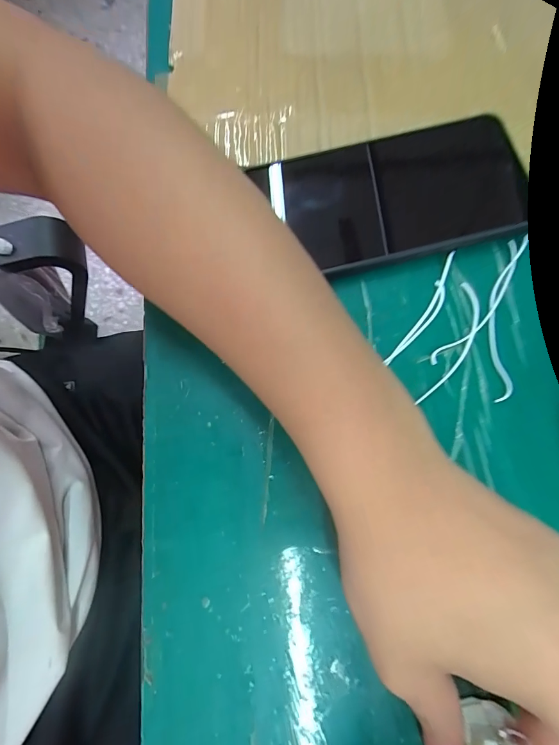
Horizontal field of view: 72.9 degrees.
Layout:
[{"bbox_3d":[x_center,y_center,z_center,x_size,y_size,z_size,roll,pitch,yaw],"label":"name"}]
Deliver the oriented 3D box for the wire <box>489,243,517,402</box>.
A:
[{"bbox_3d":[0.121,-0.030,0.206,0.014,0.004,0.093,12,75,3],"label":"wire"}]

